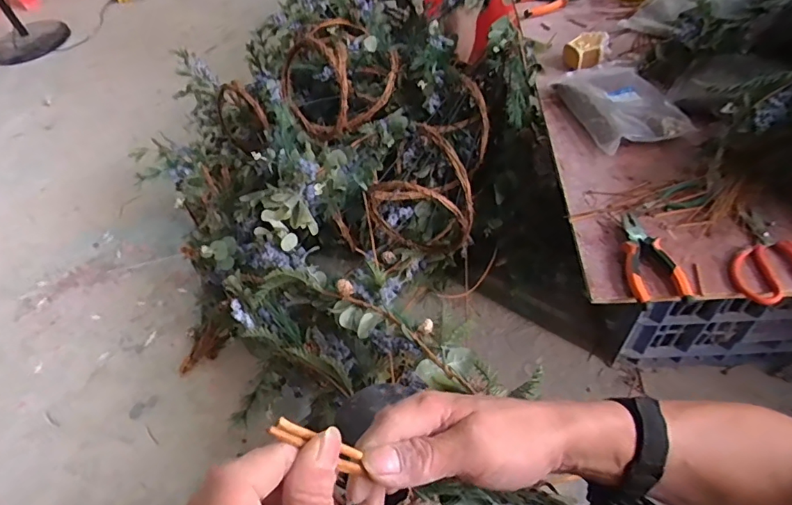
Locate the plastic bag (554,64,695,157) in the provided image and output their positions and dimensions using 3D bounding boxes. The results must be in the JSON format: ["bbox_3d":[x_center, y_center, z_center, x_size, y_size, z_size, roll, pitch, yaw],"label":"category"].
[{"bbox_3d":[0.384,-0.260,0.848,0.142,0.054,0.223,-18,52,-5],"label":"plastic bag"}]

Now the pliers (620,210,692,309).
[{"bbox_3d":[0.345,0.007,0.673,0.067,0.020,0.152,-10,52,1],"label":"pliers"}]

